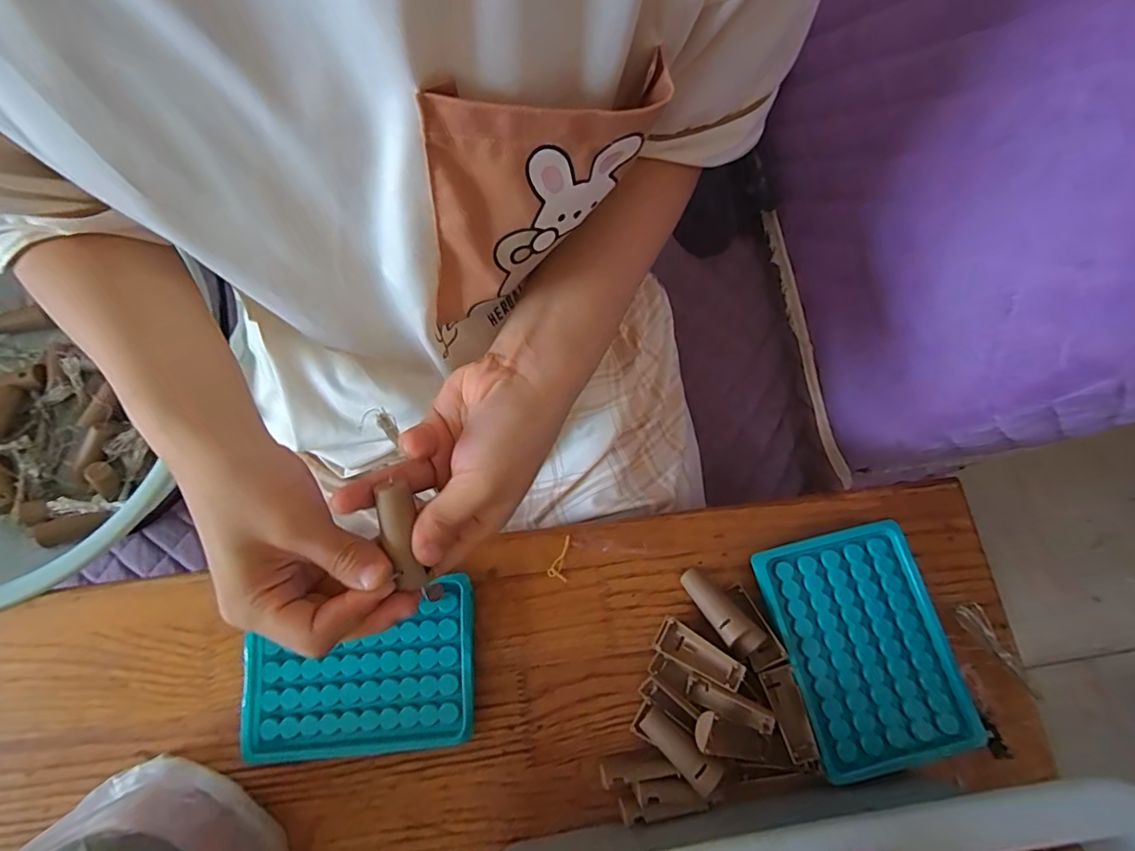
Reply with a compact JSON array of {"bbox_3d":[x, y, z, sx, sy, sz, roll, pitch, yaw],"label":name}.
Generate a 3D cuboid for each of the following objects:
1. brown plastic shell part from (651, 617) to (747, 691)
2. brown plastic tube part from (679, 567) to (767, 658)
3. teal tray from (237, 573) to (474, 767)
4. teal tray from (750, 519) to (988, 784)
[{"bbox_3d":[0.079,0.137,0.314,0.052,0.008,0.021,25,74,29],"label":"brown plastic shell part"},{"bbox_3d":[0.094,0.115,0.326,0.020,0.016,0.058,-37,57,-10],"label":"brown plastic tube part"},{"bbox_3d":[-0.124,0.150,0.320,0.135,0.023,0.089,-9,73,-2],"label":"teal tray"},{"bbox_3d":[0.179,0.134,0.323,0.094,0.021,0.130,-13,74,-3],"label":"teal tray"}]

